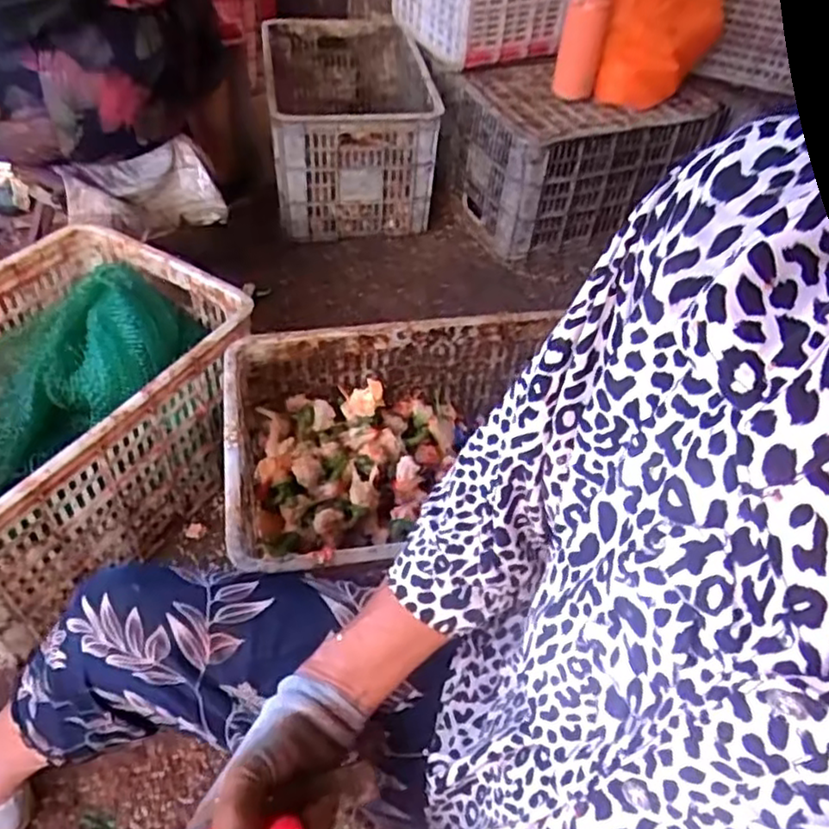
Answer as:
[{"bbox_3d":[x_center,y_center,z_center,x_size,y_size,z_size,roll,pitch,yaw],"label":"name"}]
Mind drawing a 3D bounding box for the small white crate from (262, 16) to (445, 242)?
[{"bbox_3d":[-0.163,-0.710,1.669,0.352,0.312,0.577,-5,48,-9],"label":"small white crate"}]

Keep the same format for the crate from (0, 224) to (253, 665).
[{"bbox_3d":[-0.507,0.020,0.970,0.354,0.287,0.513,27,50,19],"label":"crate"}]

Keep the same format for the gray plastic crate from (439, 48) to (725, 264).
[{"bbox_3d":[0.355,-0.634,1.619,0.515,0.278,0.398,-18,51,-20],"label":"gray plastic crate"}]

